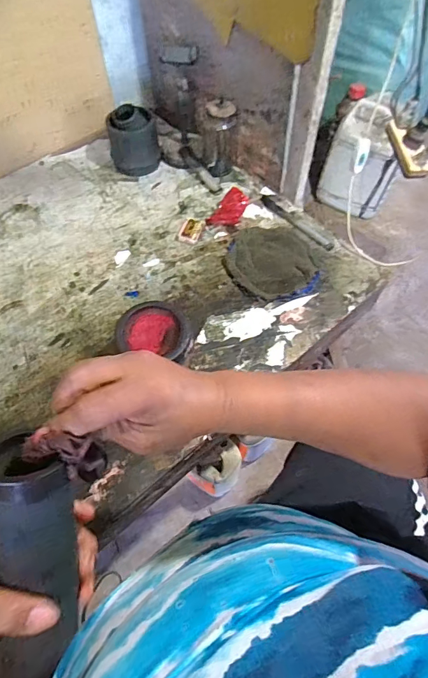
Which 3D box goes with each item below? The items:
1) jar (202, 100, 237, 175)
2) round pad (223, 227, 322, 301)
[{"bbox_3d":[0.010,-0.413,0.856,0.066,0.144,0.066,0,58,0],"label":"jar"},{"bbox_3d":[0.105,-0.145,0.763,0.160,0.017,0.168,0,58,0],"label":"round pad"}]

